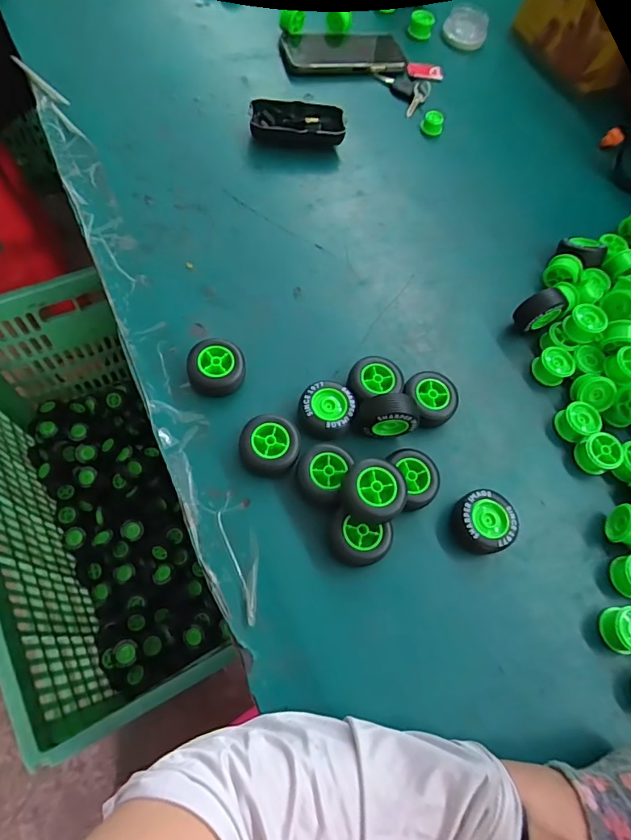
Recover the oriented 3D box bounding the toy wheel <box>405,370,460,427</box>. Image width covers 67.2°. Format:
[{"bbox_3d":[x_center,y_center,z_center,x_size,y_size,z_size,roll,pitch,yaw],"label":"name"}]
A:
[{"bbox_3d":[0.105,-0.019,0.432,0.045,0.030,0.047,3,65,-6],"label":"toy wheel"}]

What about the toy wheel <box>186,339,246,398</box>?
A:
[{"bbox_3d":[-0.086,-0.045,0.419,0.047,0.028,0.046,3,65,-6],"label":"toy wheel"}]

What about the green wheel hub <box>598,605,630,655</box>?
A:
[{"bbox_3d":[0.242,0.160,0.362,0.036,0.021,0.032,-2,65,-9],"label":"green wheel hub"}]

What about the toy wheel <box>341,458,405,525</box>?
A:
[{"bbox_3d":[0.044,0.055,0.363,0.047,0.019,0.046,3,65,-6],"label":"toy wheel"}]

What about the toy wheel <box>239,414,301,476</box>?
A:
[{"bbox_3d":[-0.037,0.020,0.391,0.047,0.018,0.046,3,65,-6],"label":"toy wheel"}]

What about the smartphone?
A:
[{"bbox_3d":[0.038,-0.490,0.633,0.164,0.013,0.086,-9,66,-12],"label":"smartphone"}]

